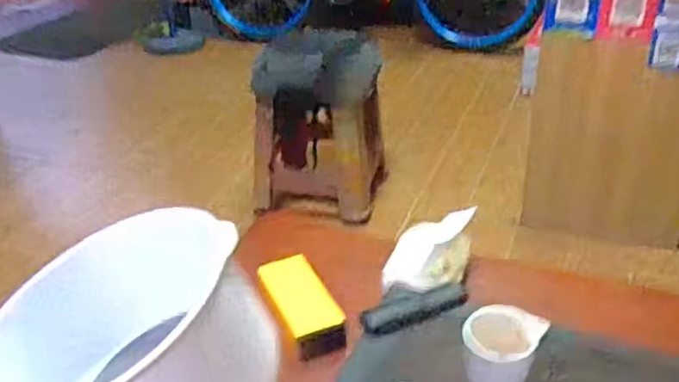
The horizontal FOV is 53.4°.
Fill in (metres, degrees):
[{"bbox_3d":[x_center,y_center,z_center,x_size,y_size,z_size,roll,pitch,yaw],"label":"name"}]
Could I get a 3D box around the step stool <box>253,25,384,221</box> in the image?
[{"bbox_3d":[-0.061,-0.204,1.943,0.352,0.472,0.271,4,30,10],"label":"step stool"}]

